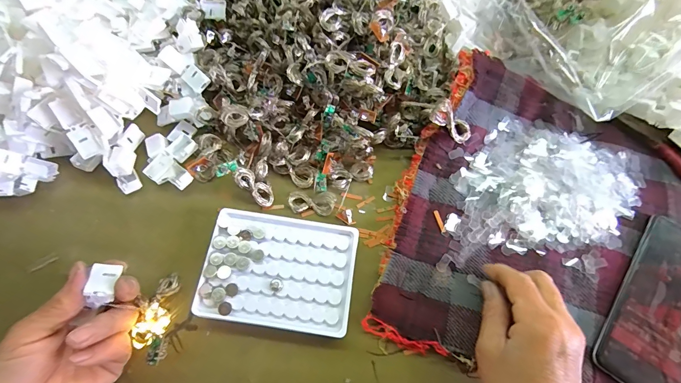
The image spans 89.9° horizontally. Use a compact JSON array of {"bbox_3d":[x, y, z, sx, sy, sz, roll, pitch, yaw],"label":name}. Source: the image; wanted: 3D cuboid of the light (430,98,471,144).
[{"bbox_3d":[0.108,-0.066,0.330,0.049,0.014,0.021,36,68,-23],"label":"light"}]

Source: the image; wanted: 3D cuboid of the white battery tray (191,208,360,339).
[{"bbox_3d":[-0.053,0.071,0.307,0.128,0.024,0.096,9,69,1],"label":"white battery tray"}]

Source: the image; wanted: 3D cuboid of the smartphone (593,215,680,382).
[{"bbox_3d":[0.288,0.101,0.299,0.076,0.011,0.159,35,72,10],"label":"smartphone"}]

